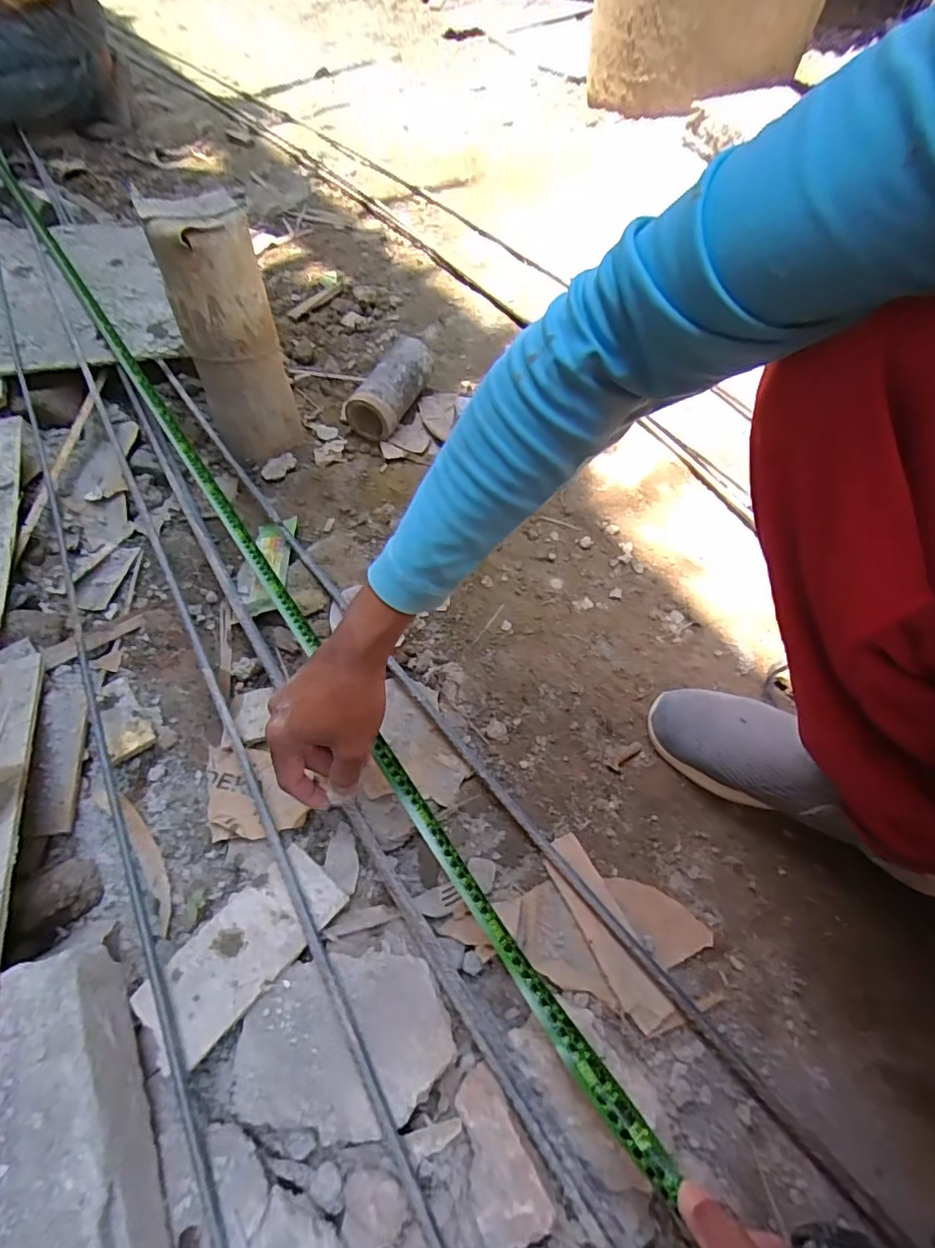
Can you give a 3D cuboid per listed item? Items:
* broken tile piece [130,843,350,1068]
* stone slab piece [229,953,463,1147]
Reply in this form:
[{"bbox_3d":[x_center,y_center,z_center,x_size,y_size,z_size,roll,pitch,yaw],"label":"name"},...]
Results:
[{"bbox_3d":[-0.176,0.256,0.449,0.071,0.005,0.152,35,51,20],"label":"broken tile piece"},{"bbox_3d":[-0.092,0.313,0.423,0.152,0.027,0.109,0,56,-1],"label":"stone slab piece"}]

